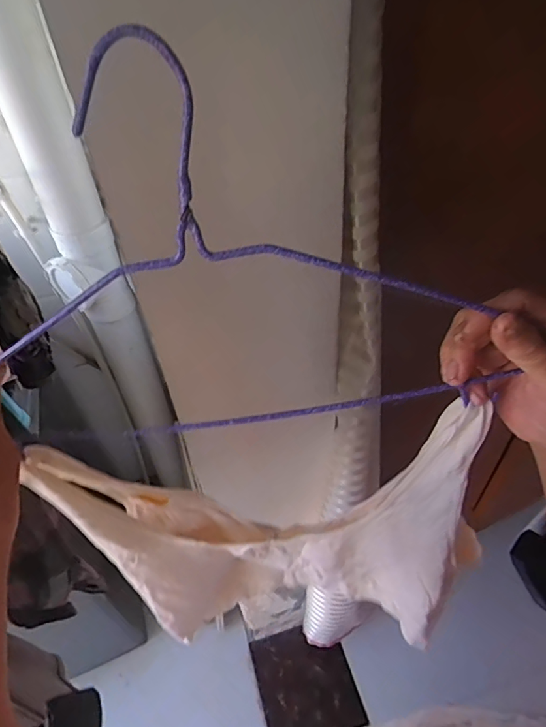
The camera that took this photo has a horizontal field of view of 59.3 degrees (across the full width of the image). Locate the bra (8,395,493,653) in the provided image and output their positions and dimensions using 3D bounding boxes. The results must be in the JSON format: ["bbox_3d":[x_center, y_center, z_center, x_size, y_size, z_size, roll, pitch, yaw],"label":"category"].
[{"bbox_3d":[0.007,0.164,0.436,0.336,0.344,0.077,-1,46,4],"label":"bra"}]

